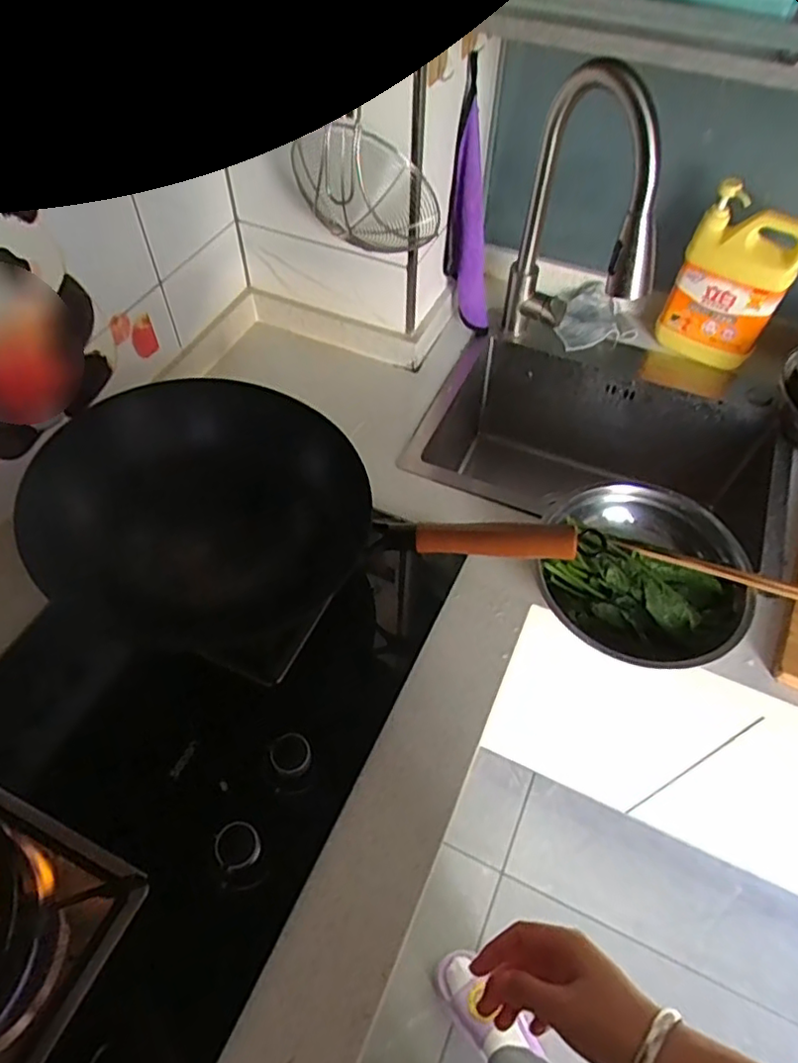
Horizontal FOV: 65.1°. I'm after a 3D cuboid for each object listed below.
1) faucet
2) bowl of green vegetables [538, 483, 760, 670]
[{"bbox_3d":[0.236,-0.373,0.817,0.061,0.387,0.258,-13,56,-10],"label":"faucet"},{"bbox_3d":[0.281,0.049,0.721,0.216,0.077,0.232,0,54,-1],"label":"bowl of green vegetables"}]

